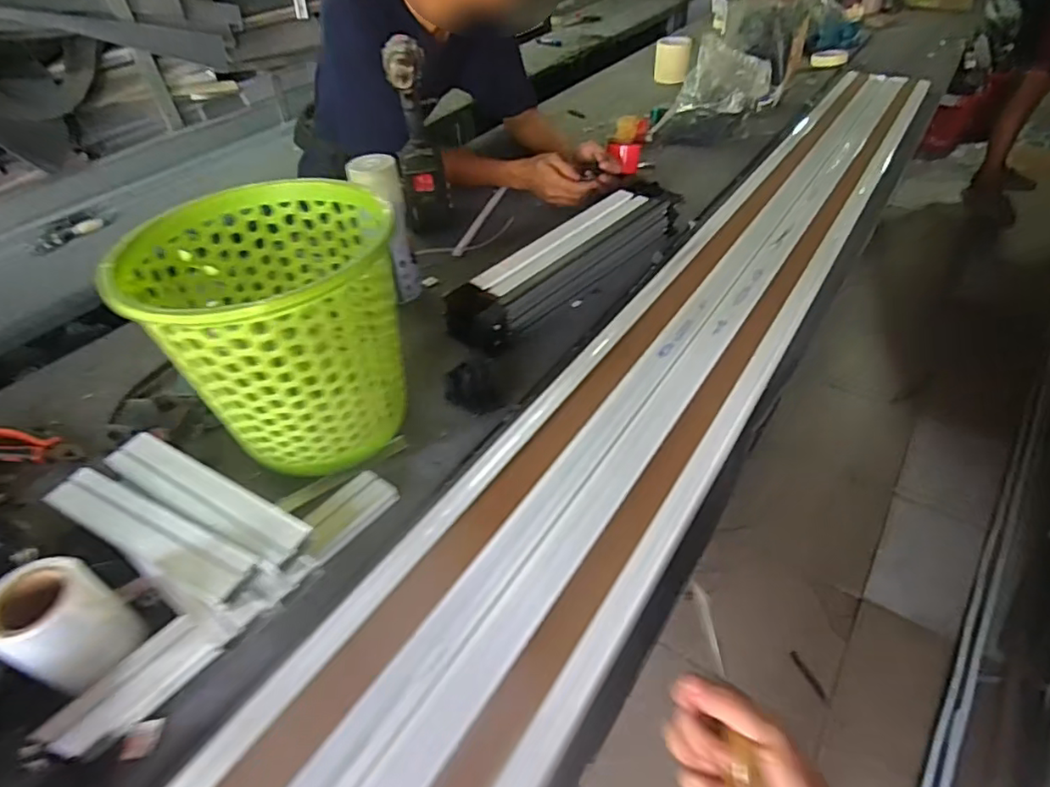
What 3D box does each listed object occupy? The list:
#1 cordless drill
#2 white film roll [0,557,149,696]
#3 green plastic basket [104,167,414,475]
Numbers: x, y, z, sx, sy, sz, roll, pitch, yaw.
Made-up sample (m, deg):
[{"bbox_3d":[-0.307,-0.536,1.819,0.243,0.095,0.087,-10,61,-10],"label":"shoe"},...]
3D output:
[{"bbox_3d":[-0.174,-0.403,0.936,0.078,0.293,0.168,-10,44,-6],"label":"cordless drill"},{"bbox_3d":[-0.363,0.186,0.452,0.061,0.103,0.072,21,49,24],"label":"white film roll"},{"bbox_3d":[-0.246,-0.065,0.594,0.227,0.221,0.234,-10,44,-6],"label":"green plastic basket"}]

